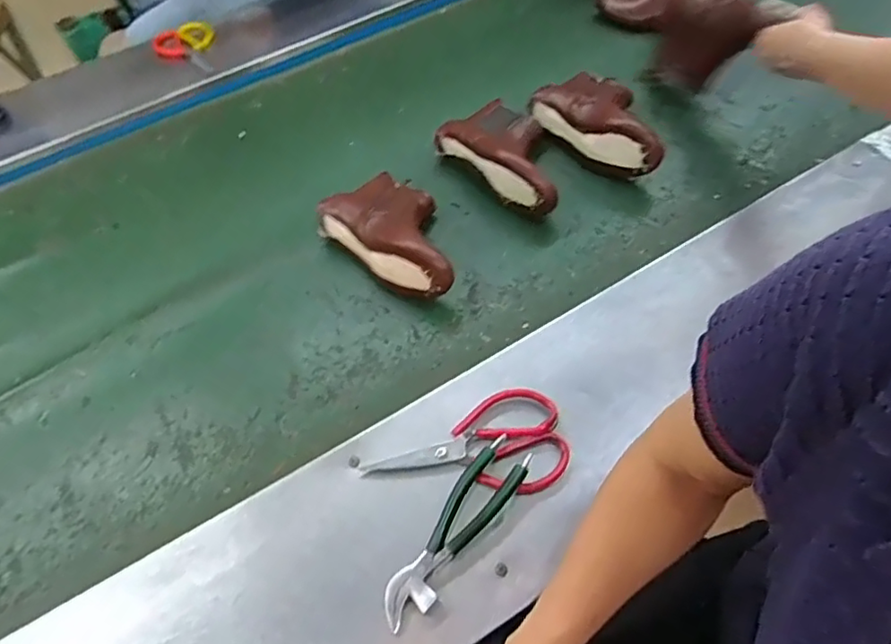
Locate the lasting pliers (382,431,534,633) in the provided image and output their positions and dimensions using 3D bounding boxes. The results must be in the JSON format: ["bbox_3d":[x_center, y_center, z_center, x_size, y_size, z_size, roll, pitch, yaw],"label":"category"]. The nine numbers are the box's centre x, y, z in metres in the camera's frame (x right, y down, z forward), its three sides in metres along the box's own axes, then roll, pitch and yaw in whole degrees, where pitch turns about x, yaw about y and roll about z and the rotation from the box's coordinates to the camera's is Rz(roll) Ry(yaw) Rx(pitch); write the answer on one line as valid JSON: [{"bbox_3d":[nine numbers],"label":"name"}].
[{"bbox_3d":[0.009,0.190,0.552,0.047,0.022,0.191,31,62,25],"label":"lasting pliers"}]

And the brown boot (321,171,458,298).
[{"bbox_3d":[-0.051,-0.122,0.787,0.223,0.075,0.137,36,64,27],"label":"brown boot"}]

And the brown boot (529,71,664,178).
[{"bbox_3d":[0.239,-0.291,0.865,0.145,0.064,0.197,-40,61,-21],"label":"brown boot"}]

